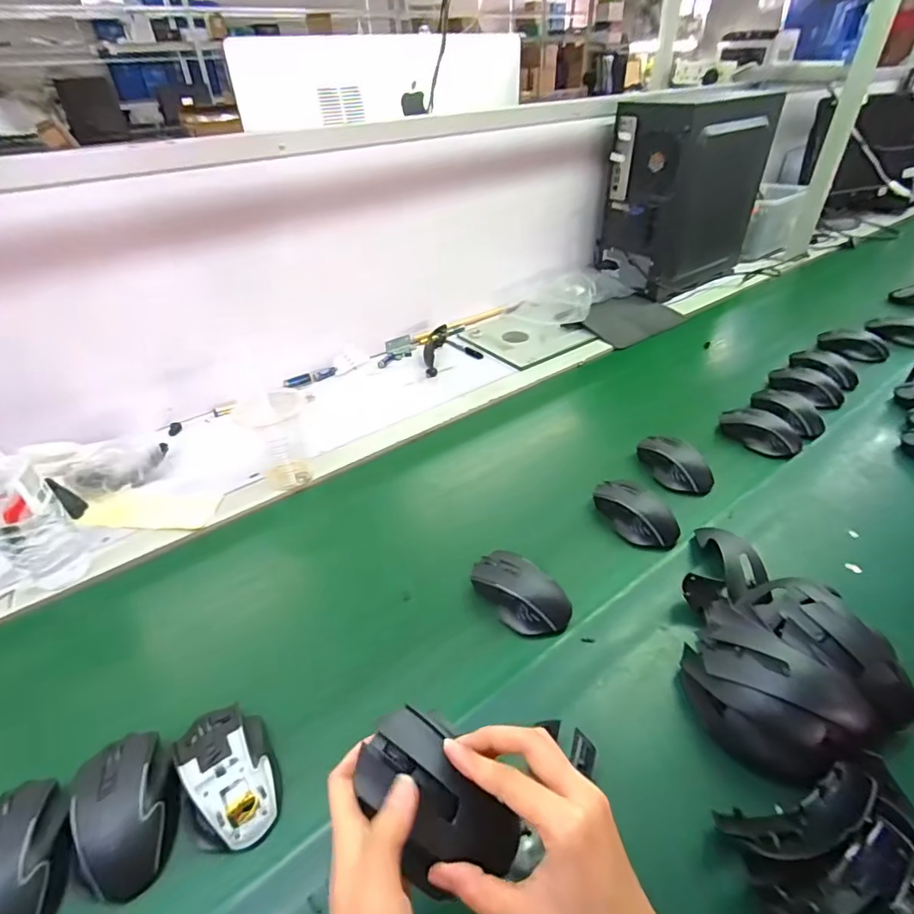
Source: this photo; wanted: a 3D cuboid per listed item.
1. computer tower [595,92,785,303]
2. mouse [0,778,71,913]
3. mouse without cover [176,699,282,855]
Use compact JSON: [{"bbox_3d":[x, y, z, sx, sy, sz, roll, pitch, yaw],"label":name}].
[{"bbox_3d":[0.534,-0.609,1.209,0.361,0.370,0.217,-28,46,-29],"label":"computer tower"},{"bbox_3d":[-0.333,0.307,0.384,0.078,0.049,0.116,-18,41,-19],"label":"mouse"},{"bbox_3d":[-0.192,0.267,0.431,0.074,0.051,0.109,-18,41,-18],"label":"mouse without cover"}]

